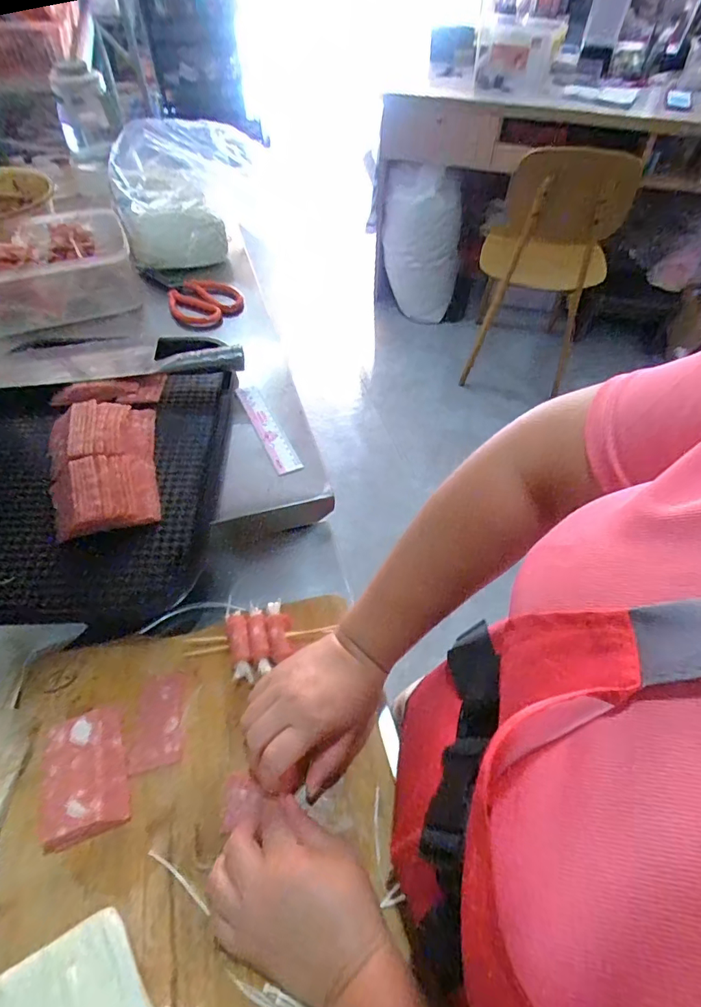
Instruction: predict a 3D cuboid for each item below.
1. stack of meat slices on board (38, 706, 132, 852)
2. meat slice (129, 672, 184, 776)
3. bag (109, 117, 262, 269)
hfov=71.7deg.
[{"bbox_3d":[-0.206,0.210,0.376,0.059,0.028,0.086,-16,55,-14],"label":"stack of meat slices on board"},{"bbox_3d":[-0.164,0.183,0.413,0.038,0.008,0.079,-3,42,-12],"label":"meat slice"},{"bbox_3d":[-0.272,-0.527,0.818,0.235,0.158,0.194,-10,53,-9],"label":"bag"}]

